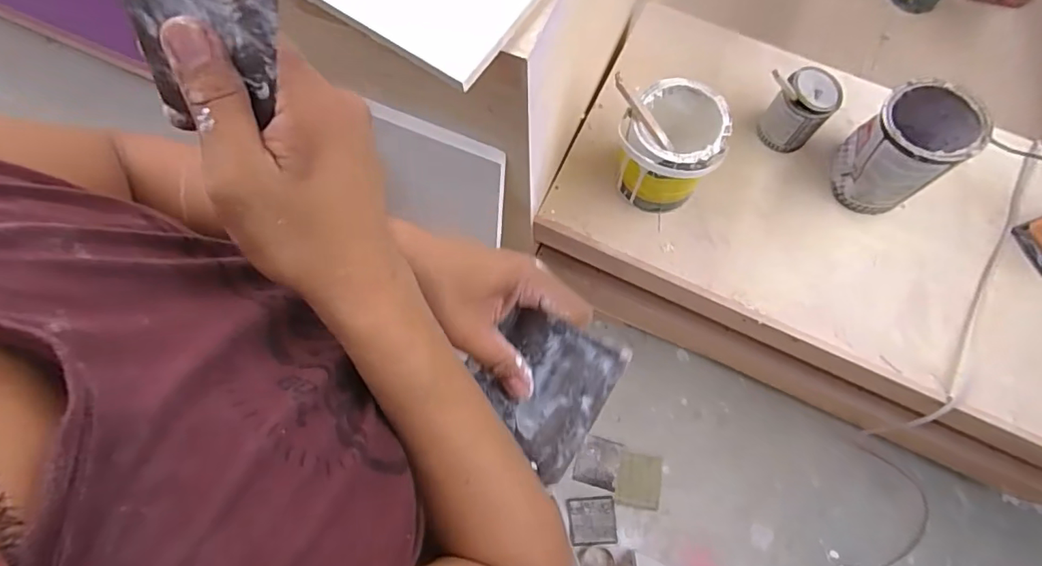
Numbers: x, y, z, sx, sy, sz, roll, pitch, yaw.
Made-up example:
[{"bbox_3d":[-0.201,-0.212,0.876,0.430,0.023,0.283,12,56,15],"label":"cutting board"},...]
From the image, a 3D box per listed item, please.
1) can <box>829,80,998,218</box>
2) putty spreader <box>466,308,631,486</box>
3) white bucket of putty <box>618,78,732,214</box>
[{"bbox_3d":[0.693,-0.239,0.960,0.156,0.196,0.163,0,74,2],"label":"can"},{"bbox_3d":[0.013,0.067,0.346,0.085,0.008,0.099,34,106,28],"label":"putty spreader"},{"bbox_3d":[0.271,-0.238,0.984,0.171,0.214,0.176,0,74,2],"label":"white bucket of putty"}]

